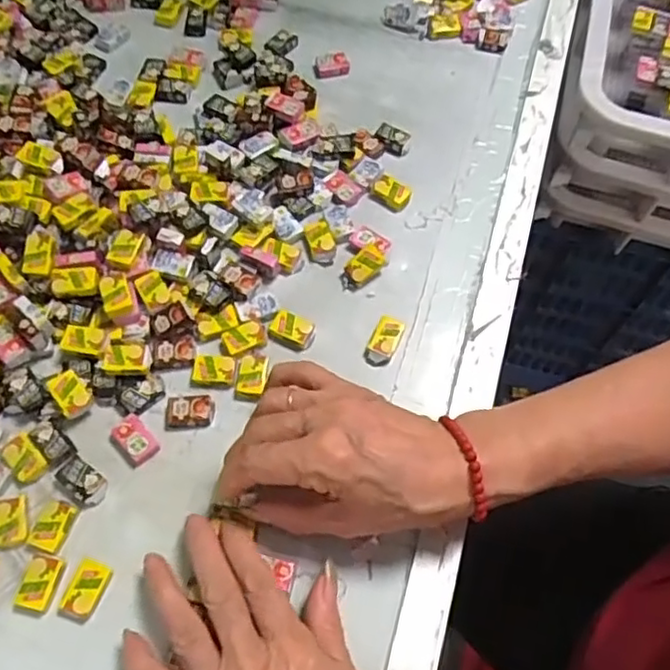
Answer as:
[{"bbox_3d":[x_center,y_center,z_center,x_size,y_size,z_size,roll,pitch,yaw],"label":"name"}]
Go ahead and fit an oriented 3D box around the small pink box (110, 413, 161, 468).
[{"bbox_3d":[-0.116,0.061,0.377,0.019,0.009,0.027,-38,70,-18],"label":"small pink box"}]

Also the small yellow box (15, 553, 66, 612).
[{"bbox_3d":[-0.153,0.128,0.340,0.017,0.004,0.026,13,64,5],"label":"small yellow box"}]

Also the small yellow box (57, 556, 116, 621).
[{"bbox_3d":[-0.129,0.132,0.340,0.019,0.006,0.029,19,65,8],"label":"small yellow box"}]

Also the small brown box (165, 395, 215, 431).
[{"bbox_3d":[-0.086,0.045,0.387,0.028,0.005,0.020,1,64,-1],"label":"small brown box"}]

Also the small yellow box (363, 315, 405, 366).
[{"bbox_3d":[0.030,0.004,0.407,0.016,0.007,0.033,23,65,10],"label":"small yellow box"}]

